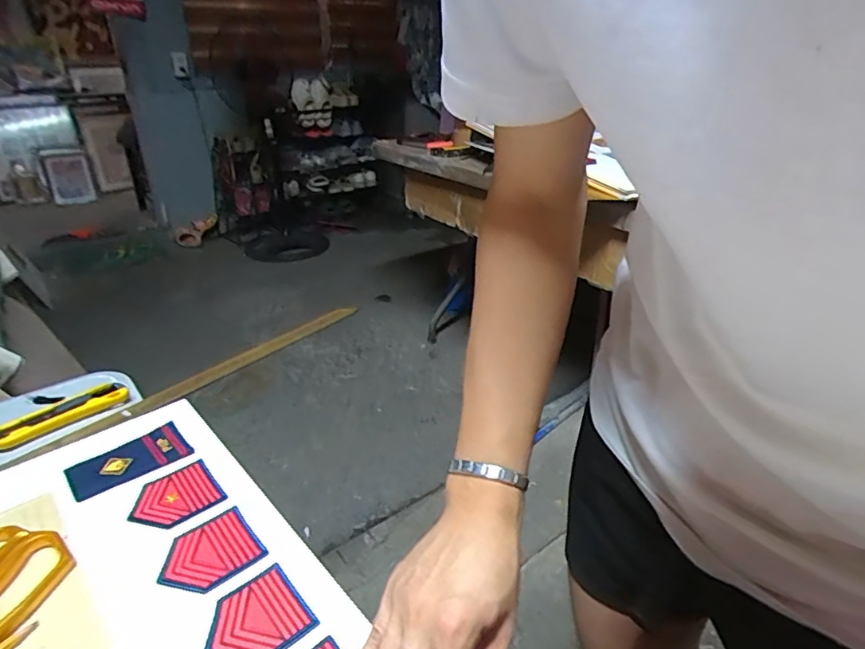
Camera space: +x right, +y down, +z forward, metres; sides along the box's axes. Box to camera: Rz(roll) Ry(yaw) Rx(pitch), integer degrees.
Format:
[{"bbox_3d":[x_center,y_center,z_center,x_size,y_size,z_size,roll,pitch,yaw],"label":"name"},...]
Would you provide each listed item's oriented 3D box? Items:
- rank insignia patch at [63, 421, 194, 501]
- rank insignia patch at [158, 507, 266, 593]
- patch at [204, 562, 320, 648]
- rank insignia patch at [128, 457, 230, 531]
[{"bbox_3d":[-0.288,0.128,0.514,0.101,0.008,0.060,-23,34,-36],"label":"rank insignia patch"},{"bbox_3d":[-0.176,0.181,0.426,0.071,0.006,0.063,-22,37,-37],"label":"rank insignia patch"},{"bbox_3d":[-0.123,0.207,0.377,0.066,0.007,0.061,-22,37,-38],"label":"patch"},{"bbox_3d":[-0.228,0.152,0.478,0.063,0.006,0.071,23,35,39],"label":"rank insignia patch"}]

